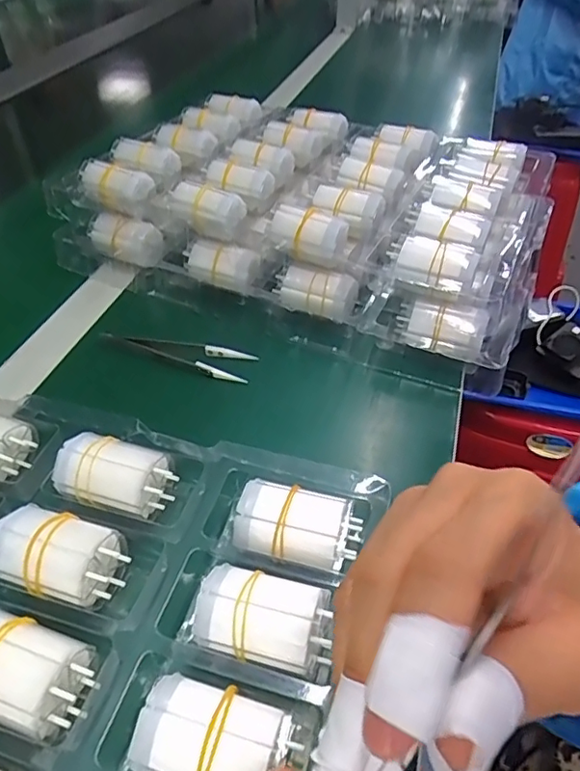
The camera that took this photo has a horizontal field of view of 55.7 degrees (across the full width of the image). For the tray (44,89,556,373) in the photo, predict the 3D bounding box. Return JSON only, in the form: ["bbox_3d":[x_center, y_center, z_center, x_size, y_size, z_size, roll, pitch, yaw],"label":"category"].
[{"bbox_3d":[0.023,-0.176,0.519,0.409,0.066,0.305,16,48,16],"label":"tray"}]

